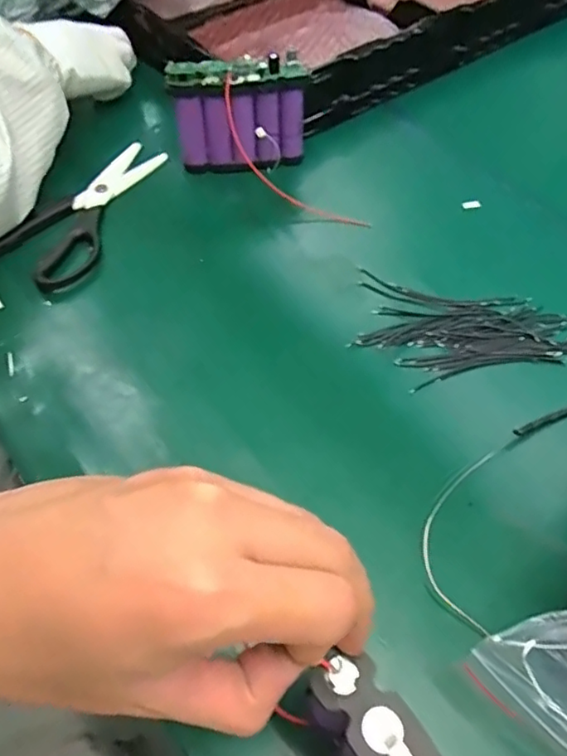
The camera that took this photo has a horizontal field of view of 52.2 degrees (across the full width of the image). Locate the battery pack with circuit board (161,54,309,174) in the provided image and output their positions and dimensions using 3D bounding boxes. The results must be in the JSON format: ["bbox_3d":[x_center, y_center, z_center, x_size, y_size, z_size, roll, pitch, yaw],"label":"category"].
[{"bbox_3d":[-0.036,-0.223,0.489,0.109,0.083,0.034,-5,54,-2],"label":"battery pack with circuit board"}]

